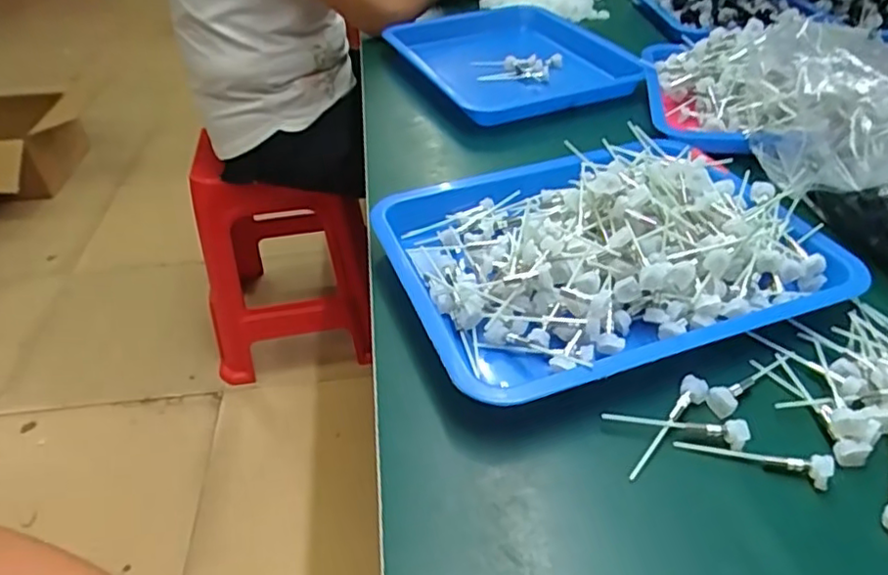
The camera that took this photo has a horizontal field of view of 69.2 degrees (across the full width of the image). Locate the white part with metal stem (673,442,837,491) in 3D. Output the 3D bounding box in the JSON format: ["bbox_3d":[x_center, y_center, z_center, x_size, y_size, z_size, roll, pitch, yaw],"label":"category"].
[{"bbox_3d":[0.185,0.103,0.386,0.086,0.015,0.012,9,42,14],"label":"white part with metal stem"}]

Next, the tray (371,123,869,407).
[{"bbox_3d":[0.125,-0.042,0.522,0.331,0.051,0.262,-16,41,-13],"label":"tray"}]

